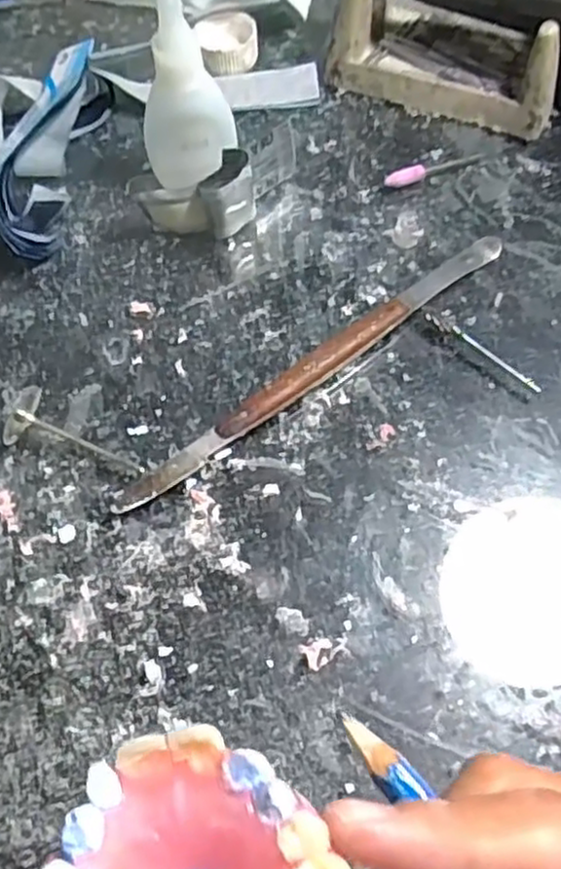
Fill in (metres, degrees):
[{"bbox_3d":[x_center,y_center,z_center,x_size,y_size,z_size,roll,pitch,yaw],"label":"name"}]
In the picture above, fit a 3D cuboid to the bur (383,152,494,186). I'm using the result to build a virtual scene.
[{"bbox_3d":[0.067,-0.112,0.303,0.050,0.007,0.007,-23,65,-10],"label":"bur"}]

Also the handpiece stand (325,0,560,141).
[{"bbox_3d":[0.078,-0.176,0.316,0.095,0.042,0.061,21,65,11],"label":"handpiece stand"}]

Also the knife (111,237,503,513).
[{"bbox_3d":[0.015,-0.026,0.259,0.172,0.009,0.011,-36,68,-16],"label":"knife"}]

